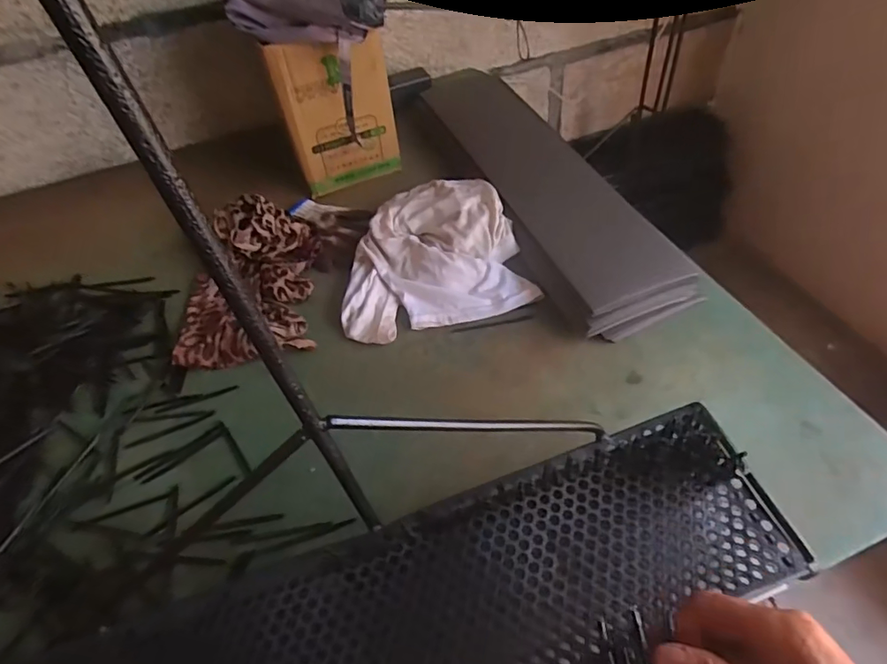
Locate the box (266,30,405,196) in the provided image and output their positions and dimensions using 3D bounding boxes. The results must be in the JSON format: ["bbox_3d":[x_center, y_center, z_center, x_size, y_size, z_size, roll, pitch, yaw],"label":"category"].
[{"bbox_3d":[-0.146,-0.315,0.775,0.155,0.225,0.040,-28,52,-17],"label":"box"}]

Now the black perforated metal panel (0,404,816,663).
[{"bbox_3d":[-0.040,0.223,0.382,0.609,0.045,0.157,-17,50,-8],"label":"black perforated metal panel"}]

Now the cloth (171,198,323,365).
[{"bbox_3d":[-0.264,-0.074,0.695,0.178,0.073,0.241,-8,49,0],"label":"cloth"}]

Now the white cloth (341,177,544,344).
[{"bbox_3d":[-0.015,-0.117,0.712,0.247,0.055,0.269,-7,49,0],"label":"white cloth"}]

